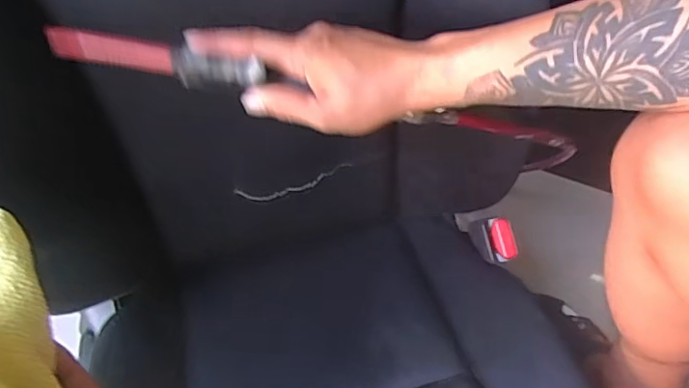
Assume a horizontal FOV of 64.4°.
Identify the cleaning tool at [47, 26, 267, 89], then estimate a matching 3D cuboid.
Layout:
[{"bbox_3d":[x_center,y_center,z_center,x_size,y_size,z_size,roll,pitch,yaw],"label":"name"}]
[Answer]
[{"bbox_3d":[-0.144,-0.102,0.413,0.172,0.033,0.017,12,52,6],"label":"cleaning tool"}]

